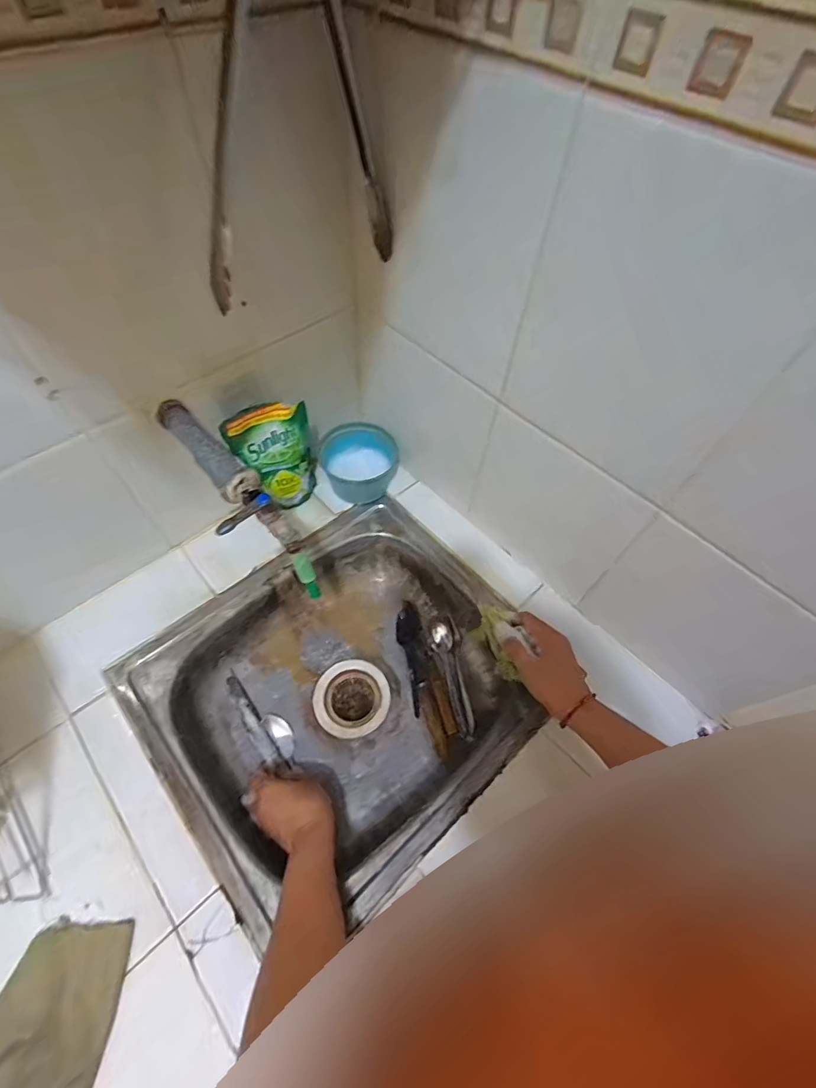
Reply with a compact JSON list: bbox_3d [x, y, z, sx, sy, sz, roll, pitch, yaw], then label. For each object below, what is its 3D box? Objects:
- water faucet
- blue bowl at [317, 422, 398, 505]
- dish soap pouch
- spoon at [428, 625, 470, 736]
[{"bbox_3d":[-0.183,-0.046,0.466,0.052,0.103,0.233,-34,66,-21],"label":"water faucet"},{"bbox_3d":[-0.075,-0.127,0.689,0.117,0.055,0.105,-3,59,-4],"label":"blue bowl"},{"bbox_3d":[-0.174,-0.110,0.605,0.100,0.173,0.030,-23,62,-16],"label":"dish soap pouch"},{"bbox_3d":[0.064,0.189,0.641,0.030,0.023,0.153,-11,60,-9],"label":"spoon"}]

